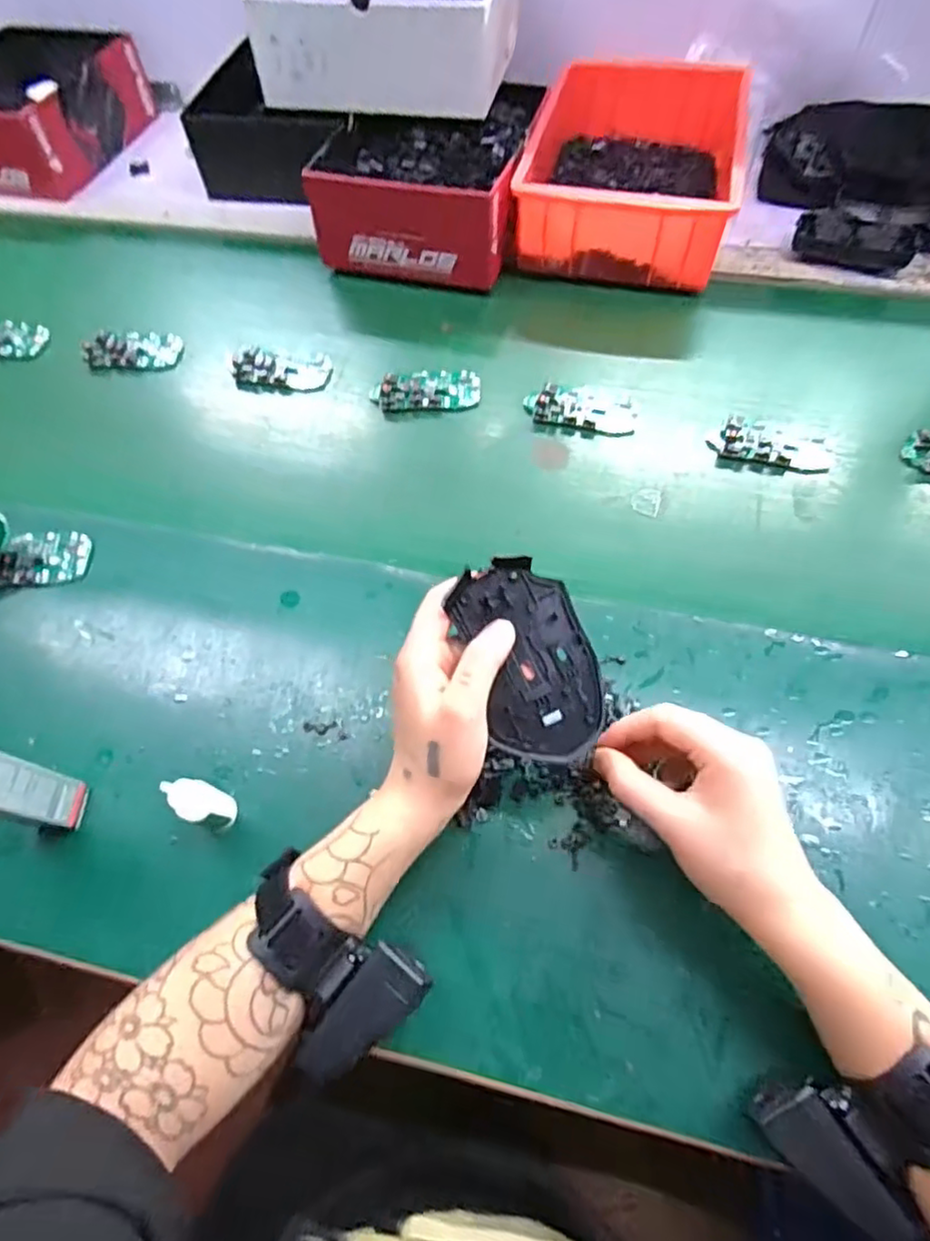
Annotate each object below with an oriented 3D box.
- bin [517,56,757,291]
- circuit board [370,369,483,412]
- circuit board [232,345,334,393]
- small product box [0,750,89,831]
[{"bbox_3d":[0.172,-0.478,0.664,0.207,0.082,0.287,11,63,9],"label":"bin"},{"bbox_3d":[-0.036,-0.210,0.581,0.097,0.008,0.046,-5,62,1],"label":"circuit board"},{"bbox_3d":[-0.173,-0.239,0.603,0.090,0.012,0.049,6,63,6],"label":"circuit board"},{"bbox_3d":[-0.259,0.101,0.371,0.028,0.100,0.031,1,62,3],"label":"small product box"}]

